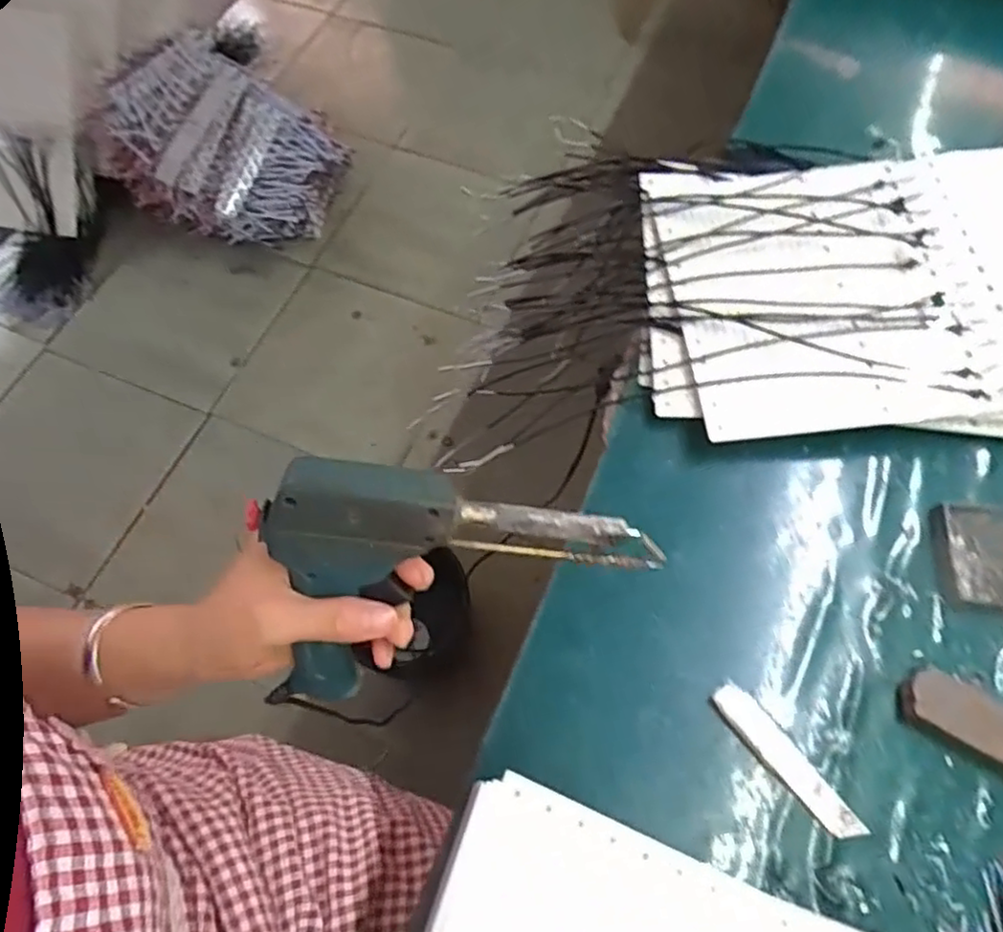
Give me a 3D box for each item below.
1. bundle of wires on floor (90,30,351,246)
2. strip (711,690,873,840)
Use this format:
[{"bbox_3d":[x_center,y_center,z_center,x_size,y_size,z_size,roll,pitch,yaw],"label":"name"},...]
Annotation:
[{"bbox_3d":[-0.636,-0.712,1.526,0.477,0.251,0.378,31,69,15],"label":"bundle of wires on floor"},{"bbox_3d":[0.169,0.174,0.401,0.023,0.004,0.104,-38,71,-15],"label":"strip"}]

